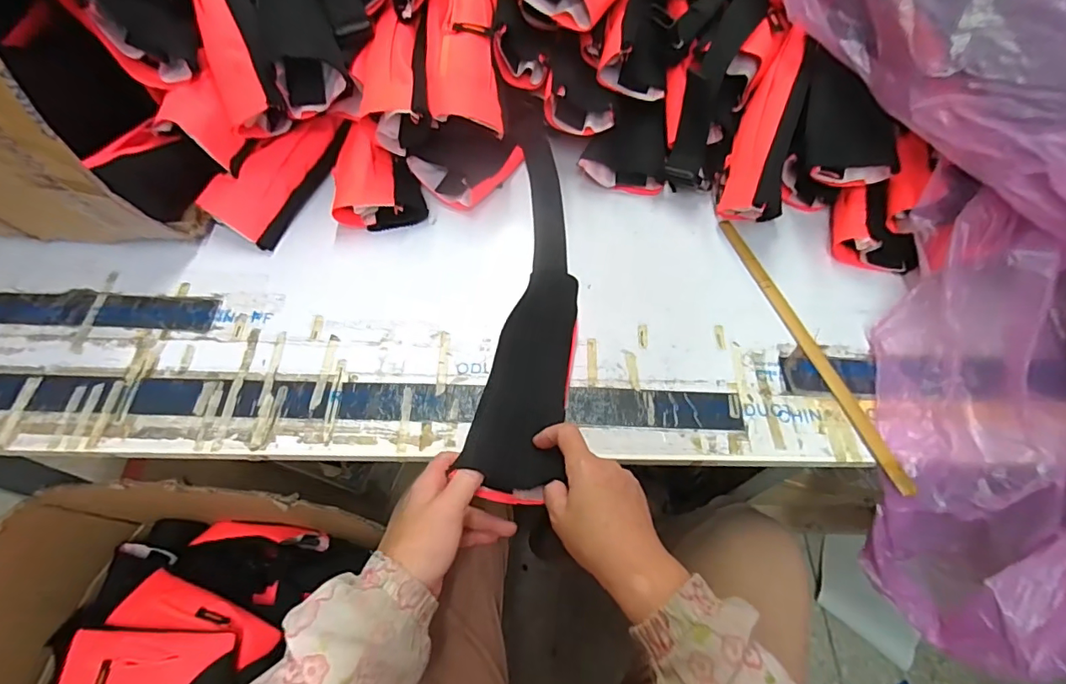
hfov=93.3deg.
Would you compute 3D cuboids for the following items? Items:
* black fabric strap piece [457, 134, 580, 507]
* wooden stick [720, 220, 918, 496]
[{"bbox_3d":[0.008,-0.053,0.532,0.080,0.054,0.427,6,58,3],"label":"black fabric strap piece"},{"bbox_3d":[0.283,-0.003,0.529,0.017,0.009,0.334,-15,62,-9],"label":"wooden stick"}]

